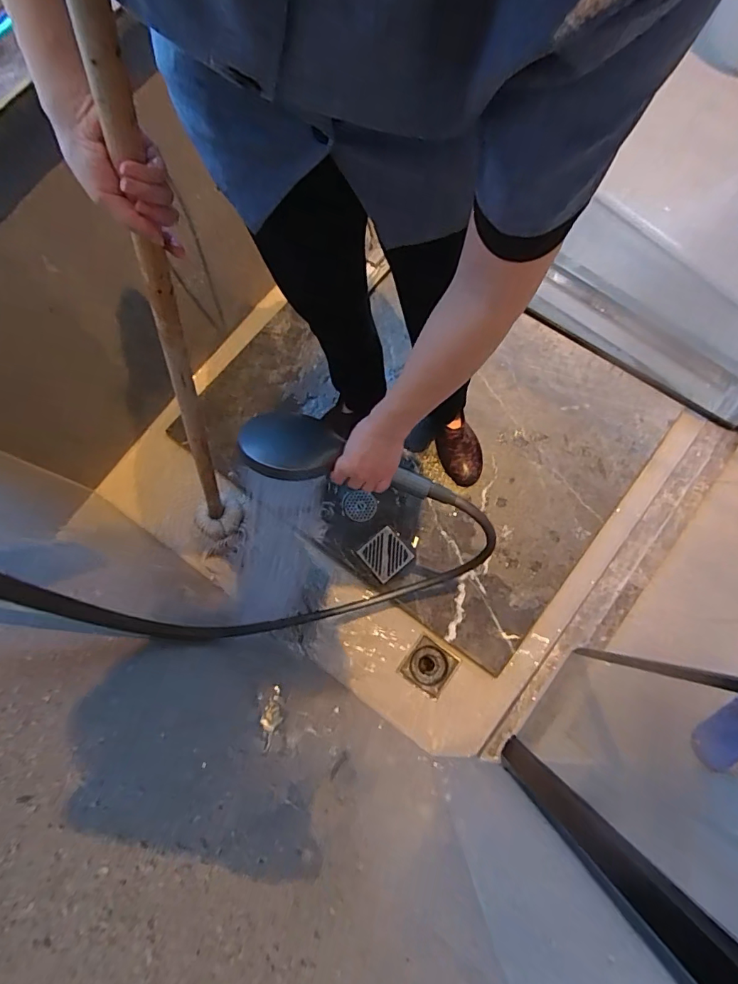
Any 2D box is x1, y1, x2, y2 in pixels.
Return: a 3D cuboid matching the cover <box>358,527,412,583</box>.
[{"bbox_3d":[0.035,0.132,0.986,0.088,0.008,0.089,-38,77,-8],"label":"cover"}]

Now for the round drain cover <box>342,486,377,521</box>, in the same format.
[{"bbox_3d":[-0.023,0.030,1.016,0.075,0.006,0.063,26,78,8],"label":"round drain cover"}]

